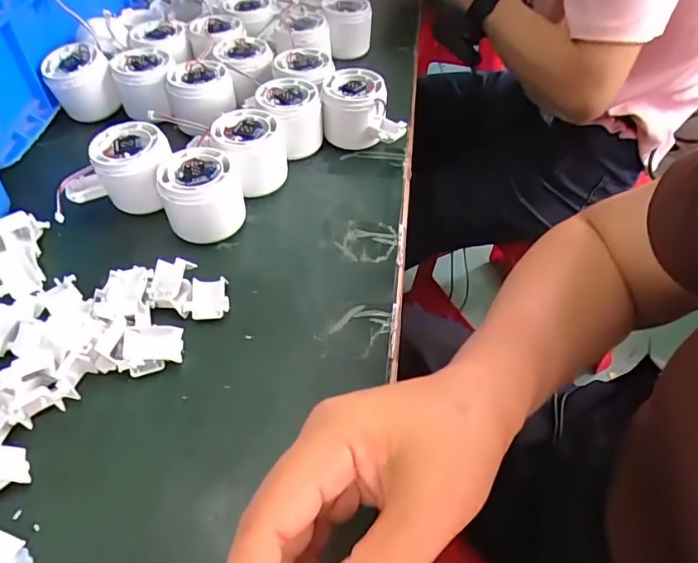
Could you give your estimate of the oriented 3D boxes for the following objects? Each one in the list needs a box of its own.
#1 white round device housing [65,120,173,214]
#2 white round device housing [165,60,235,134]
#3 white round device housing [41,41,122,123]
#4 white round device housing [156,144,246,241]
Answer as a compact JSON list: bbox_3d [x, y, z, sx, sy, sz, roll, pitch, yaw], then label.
[{"bbox_3d":[-0.178,-0.085,0.404,0.085,0.060,0.051,-1,49,-3],"label":"white round device housing"},{"bbox_3d":[-0.137,-0.175,0.474,0.058,0.041,0.057,-11,50,-11],"label":"white round device housing"},{"bbox_3d":[-0.255,-0.190,0.484,0.055,0.056,0.052,-1,49,1],"label":"white round device housing"},{"bbox_3d":[-0.111,-0.064,0.386,0.056,0.055,0.053,1,49,-1],"label":"white round device housing"}]

